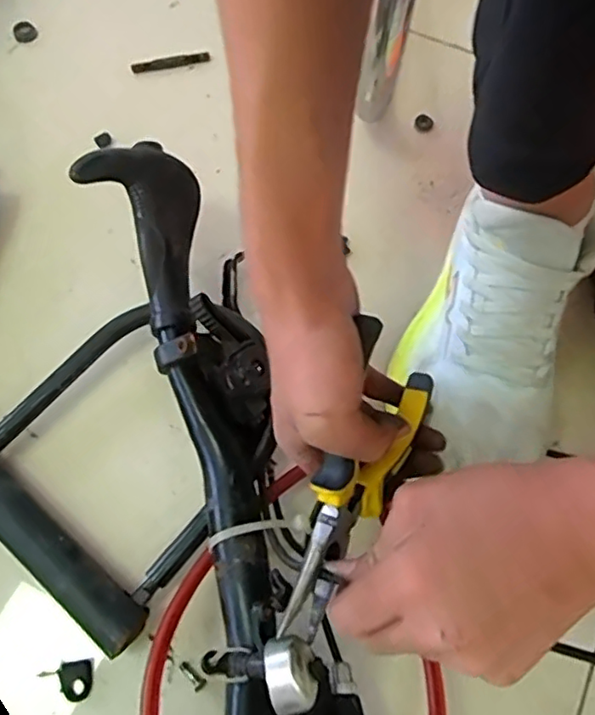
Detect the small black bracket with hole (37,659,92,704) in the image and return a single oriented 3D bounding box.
[{"bbox_3d":[-0.139,0.195,0.355,0.032,0.004,0.021,-7,68,-3],"label":"small black bracket with hole"}]

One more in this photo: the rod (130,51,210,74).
[{"bbox_3d":[-0.117,-0.274,0.549,0.071,0.004,0.012,-11,69,-4],"label":"rod"}]

